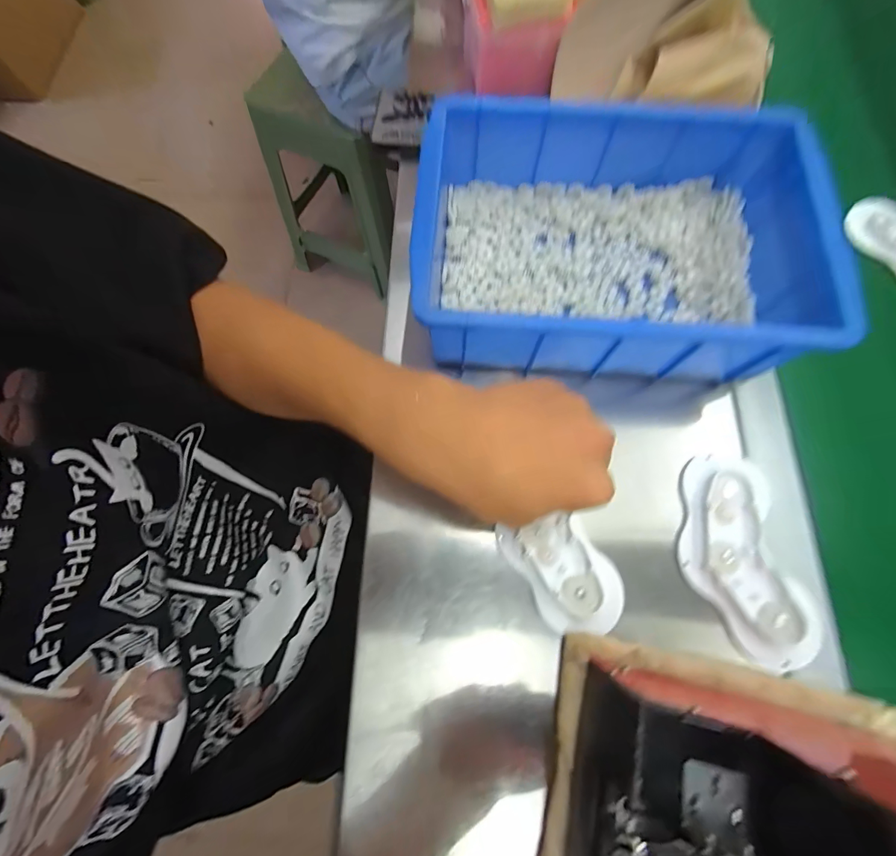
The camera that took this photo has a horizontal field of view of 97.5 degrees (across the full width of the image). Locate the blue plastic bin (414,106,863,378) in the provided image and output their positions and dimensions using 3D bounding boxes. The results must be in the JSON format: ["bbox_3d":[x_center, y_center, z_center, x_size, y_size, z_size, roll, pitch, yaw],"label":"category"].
[{"bbox_3d":[0.131,-0.146,0.320,0.300,0.082,0.201,2,73,1],"label":"blue plastic bin"}]

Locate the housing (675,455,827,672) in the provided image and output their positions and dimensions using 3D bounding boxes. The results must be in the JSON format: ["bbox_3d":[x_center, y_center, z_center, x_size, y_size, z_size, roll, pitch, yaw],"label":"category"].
[{"bbox_3d":[0.214,0.094,0.288,0.079,0.016,0.144,-5,73,-1],"label":"housing"}]

